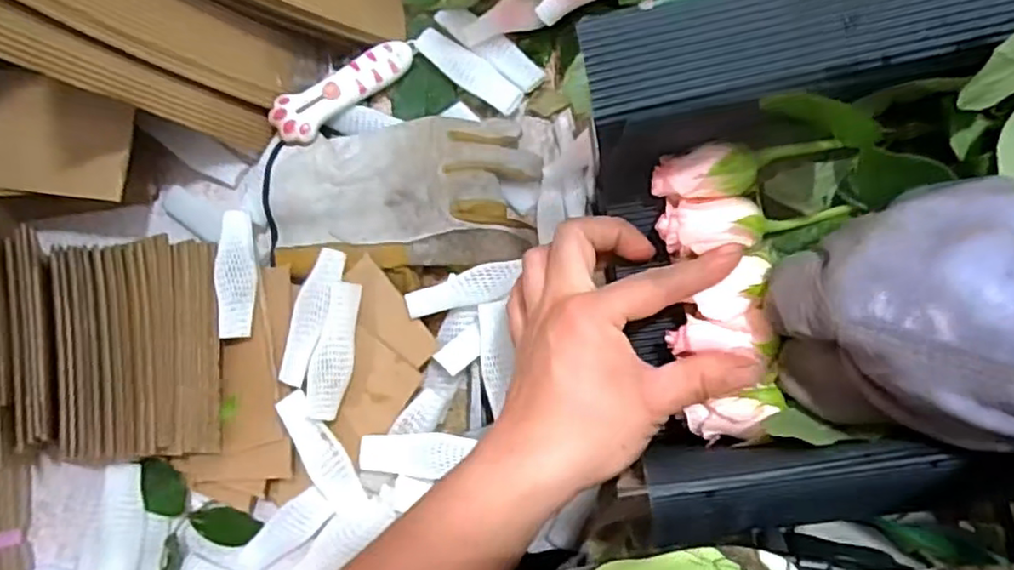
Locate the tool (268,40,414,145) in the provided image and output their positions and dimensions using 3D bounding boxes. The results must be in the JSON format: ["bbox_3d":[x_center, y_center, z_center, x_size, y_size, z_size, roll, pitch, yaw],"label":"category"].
[{"bbox_3d":[-0.114,-0.139,0.473,0.109,0.014,0.031,-37,82,-13],"label":"tool"}]

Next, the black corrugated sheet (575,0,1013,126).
[{"bbox_3d":[0.145,-0.105,0.252,0.230,0.013,0.052,-13,83,4],"label":"black corrugated sheet"}]

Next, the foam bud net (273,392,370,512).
[{"bbox_3d":[-0.121,0.111,0.439,0.023,0.010,0.085,-29,97,2],"label":"foam bud net"}]

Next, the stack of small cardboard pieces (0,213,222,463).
[{"bbox_3d":[-0.277,0.037,0.457,0.169,0.049,0.154,1,84,6],"label":"stack of small cardboard pieces"}]

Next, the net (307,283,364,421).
[{"bbox_3d":[-0.111,0.043,0.437,0.024,0.024,0.088,14,86,7],"label":"net"}]

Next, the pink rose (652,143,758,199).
[{"bbox_3d":[0.091,-0.053,0.308,0.044,0.022,0.024,1,84,6],"label":"pink rose"}]

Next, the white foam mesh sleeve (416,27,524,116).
[{"bbox_3d":[-0.028,-0.150,0.475,0.091,0.004,0.024,37,99,16],"label":"white foam mesh sleeve"}]

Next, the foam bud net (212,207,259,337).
[{"bbox_3d":[-0.183,-0.007,0.457,0.022,0.022,0.086,-5,84,5],"label":"foam bud net"}]

